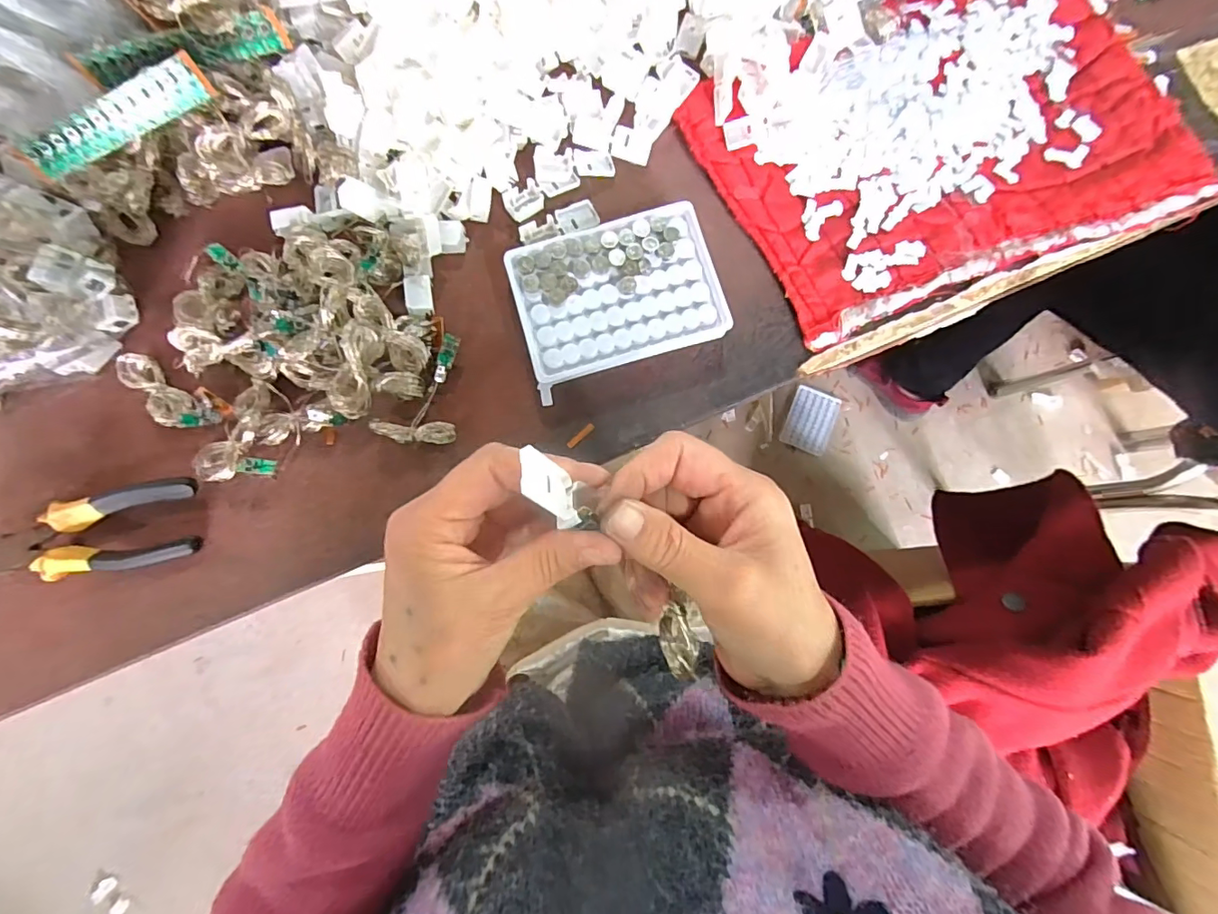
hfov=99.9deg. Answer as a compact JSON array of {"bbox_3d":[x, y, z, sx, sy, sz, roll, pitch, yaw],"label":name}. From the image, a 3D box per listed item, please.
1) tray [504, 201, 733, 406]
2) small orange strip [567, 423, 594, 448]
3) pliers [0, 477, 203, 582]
[{"bbox_3d":[0.005,-0.109,0.343,0.132,0.018,0.096,-18,83,-1],"label":"tray"},{"bbox_3d":[-0.019,-0.014,0.344,0.022,0.004,0.005,-42,84,-4],"label":"small orange strip"},{"bbox_3d":[-0.341,0.050,0.326,0.151,0.012,0.052,-10,83,0],"label":"pliers"}]

